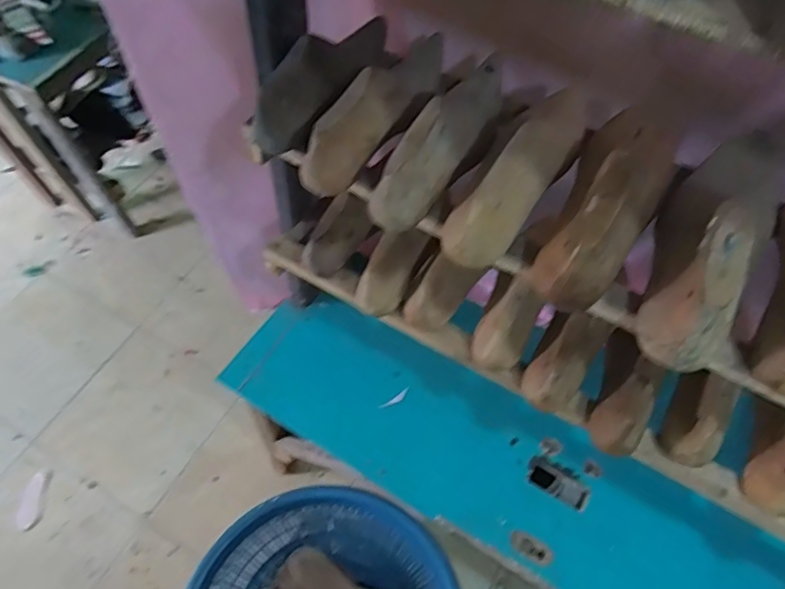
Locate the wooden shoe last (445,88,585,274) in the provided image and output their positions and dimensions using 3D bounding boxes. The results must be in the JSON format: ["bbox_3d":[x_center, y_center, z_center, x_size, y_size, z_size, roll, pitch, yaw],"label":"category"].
[{"bbox_3d":[0.114,-0.105,0.480,0.053,0.066,0.192,34,64,20],"label":"wooden shoe last"}]

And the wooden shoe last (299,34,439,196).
[{"bbox_3d":[-0.009,-0.194,0.544,0.051,0.066,0.237,27,62,16],"label":"wooden shoe last"}]

